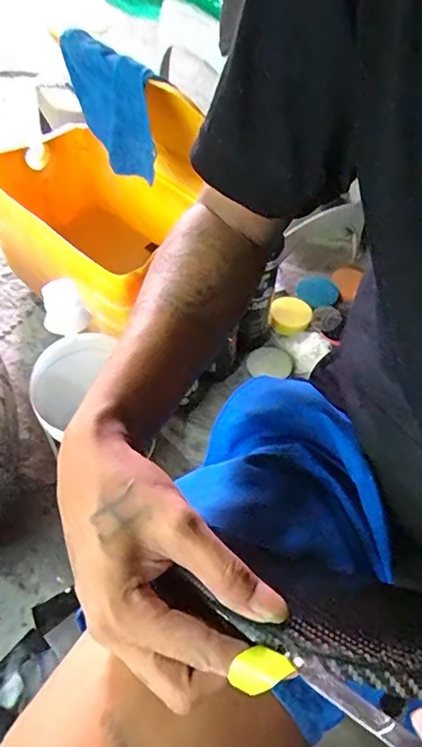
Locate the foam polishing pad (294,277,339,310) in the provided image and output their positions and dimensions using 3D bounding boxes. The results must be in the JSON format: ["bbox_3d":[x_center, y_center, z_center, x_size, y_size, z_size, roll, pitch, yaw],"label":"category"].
[{"bbox_3d":[0.202,-0.157,0.981,0.078,0.017,0.064,-20,78,-12],"label":"foam polishing pad"}]

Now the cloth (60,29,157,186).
[{"bbox_3d":[-0.138,-0.363,0.701,0.057,0.137,0.166,-30,59,-22],"label":"cloth"}]

